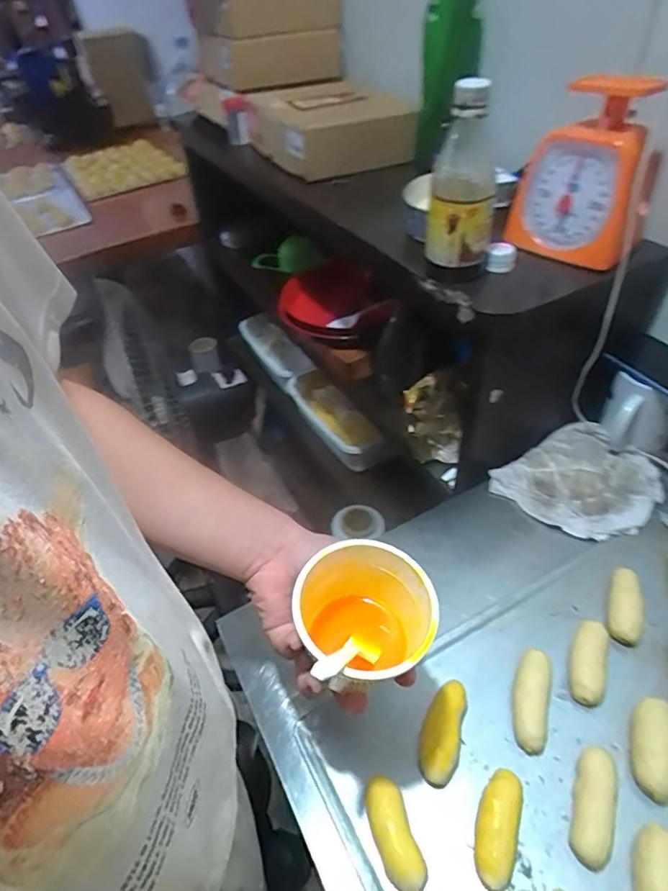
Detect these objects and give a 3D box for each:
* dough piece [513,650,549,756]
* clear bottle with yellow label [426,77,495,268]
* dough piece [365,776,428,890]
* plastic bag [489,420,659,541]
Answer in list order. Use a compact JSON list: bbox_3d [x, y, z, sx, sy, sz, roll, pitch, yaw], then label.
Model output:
[{"bbox_3d":[0.166,0.215,0.460,0.027,0.022,0.078,8,45,12],"label":"dough piece"},{"bbox_3d":[0.119,-0.246,0.505,0.058,0.152,0.046,7,45,11],"label":"clear bottle with yellow label"},{"bbox_3d":[0.044,0.288,0.402,0.027,0.021,0.073,-16,57,-12],"label":"dough piece"},{"bbox_3d":[0.289,0.037,0.632,0.157,0.020,0.151,-31,50,-26],"label":"plastic bag"}]

